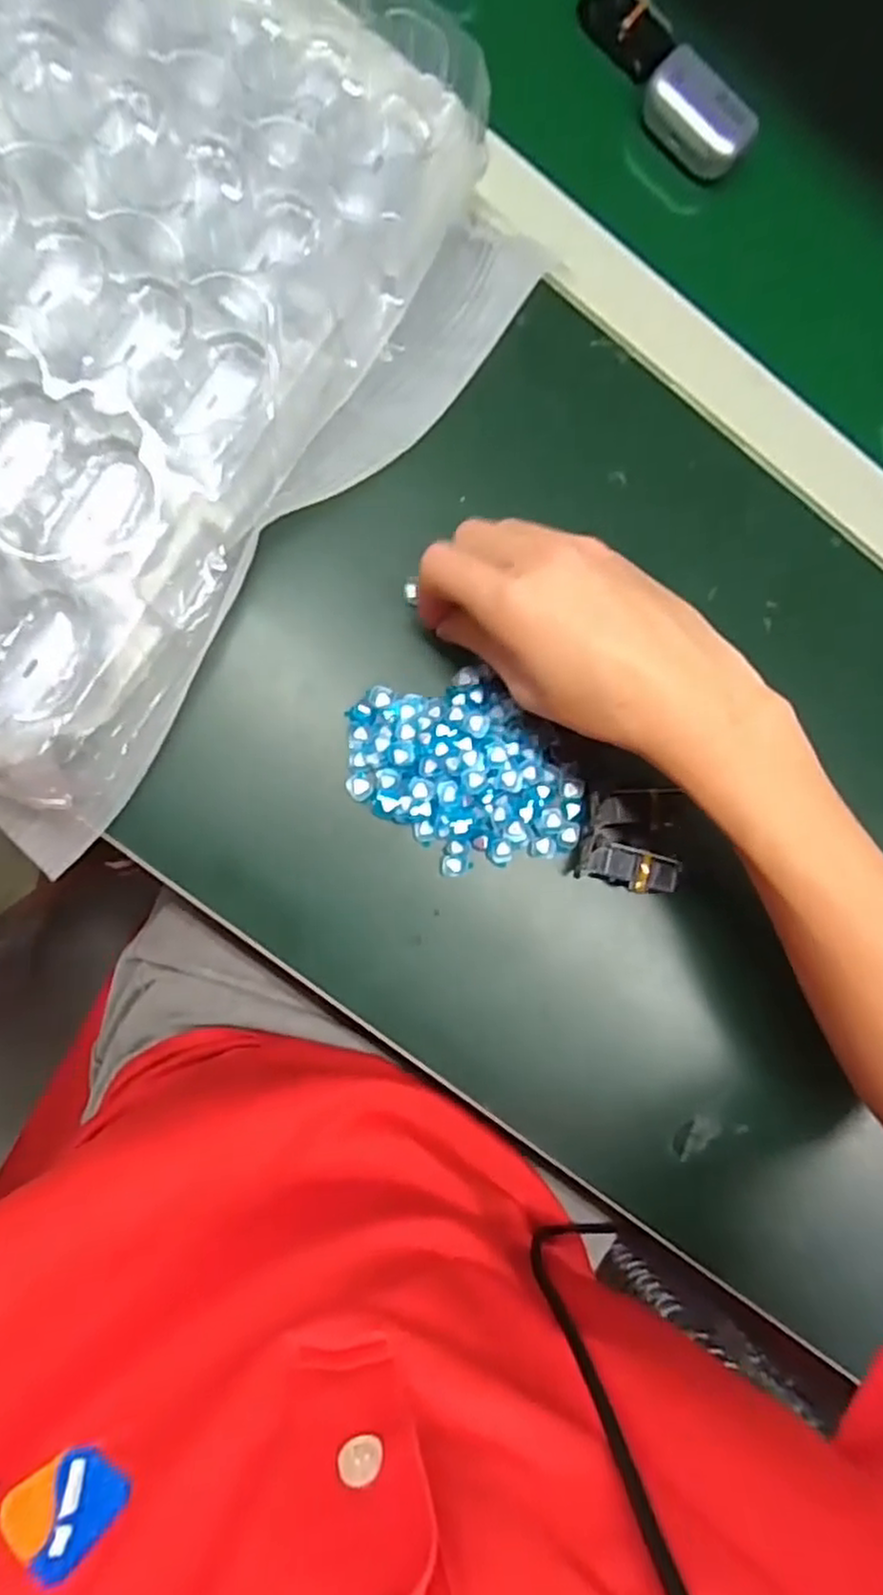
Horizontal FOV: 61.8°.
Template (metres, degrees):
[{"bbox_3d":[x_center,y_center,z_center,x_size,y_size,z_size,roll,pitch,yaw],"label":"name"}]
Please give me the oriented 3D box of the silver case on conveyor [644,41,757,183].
[{"bbox_3d":[0.132,-0.351,0.380,0.057,0.025,0.026,39,82,-4],"label":"silver case on conveyor"}]

